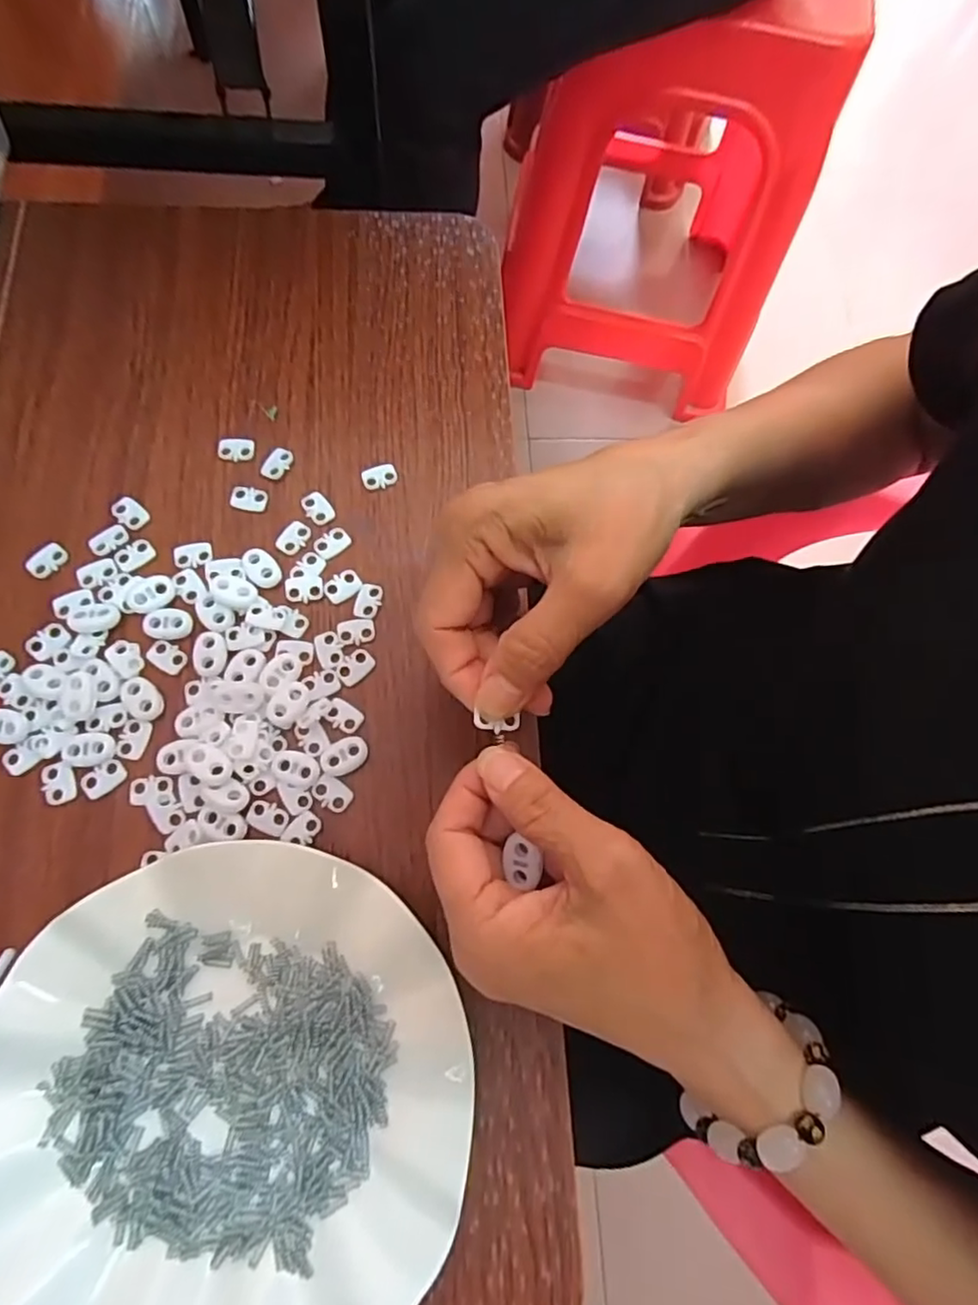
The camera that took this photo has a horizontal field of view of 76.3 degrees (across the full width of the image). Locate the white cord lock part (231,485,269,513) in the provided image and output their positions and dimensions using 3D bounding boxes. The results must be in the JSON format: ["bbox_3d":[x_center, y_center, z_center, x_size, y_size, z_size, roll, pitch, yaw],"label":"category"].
[{"bbox_3d":[-0.129,-0.083,0.333,0.019,0.004,0.012,7,70,0],"label":"white cord lock part"}]

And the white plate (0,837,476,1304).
[{"bbox_3d":[-0.102,0.173,0.245,0.182,0.027,0.180,1,70,-2],"label":"white plate"}]

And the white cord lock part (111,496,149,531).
[{"bbox_3d":[-0.188,-0.073,0.325,0.018,0.004,0.013,36,73,10],"label":"white cord lock part"}]

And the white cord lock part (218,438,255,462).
[{"bbox_3d":[-0.139,-0.111,0.342,0.019,0.005,0.013,-3,71,-4],"label":"white cord lock part"}]

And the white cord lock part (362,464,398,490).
[{"bbox_3d":[-0.060,-0.097,0.343,0.019,0.004,0.013,-16,72,-8],"label":"white cord lock part"}]

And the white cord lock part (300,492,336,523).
[{"bbox_3d":[-0.092,-0.078,0.334,0.012,0.004,0.019,-35,75,-13],"label":"white cord lock part"}]

